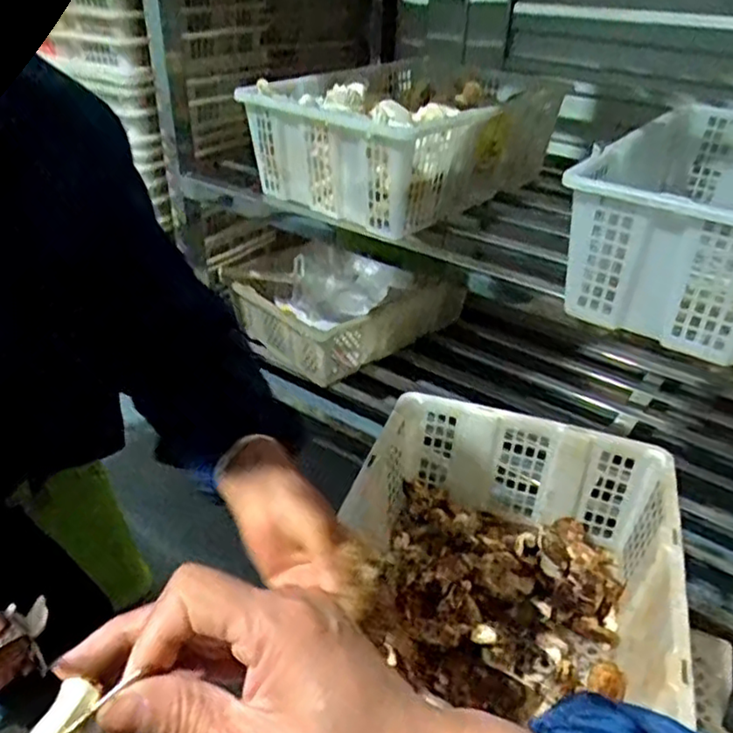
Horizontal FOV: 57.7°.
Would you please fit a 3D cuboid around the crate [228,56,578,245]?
[{"bbox_3d":[0.078,-0.420,1.188,0.391,0.171,0.597,24,39,29],"label":"crate"}]

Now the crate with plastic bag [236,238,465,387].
[{"bbox_3d":[-0.051,-0.128,1.487,0.303,0.164,0.400,29,41,34],"label":"crate with plastic bag"}]

